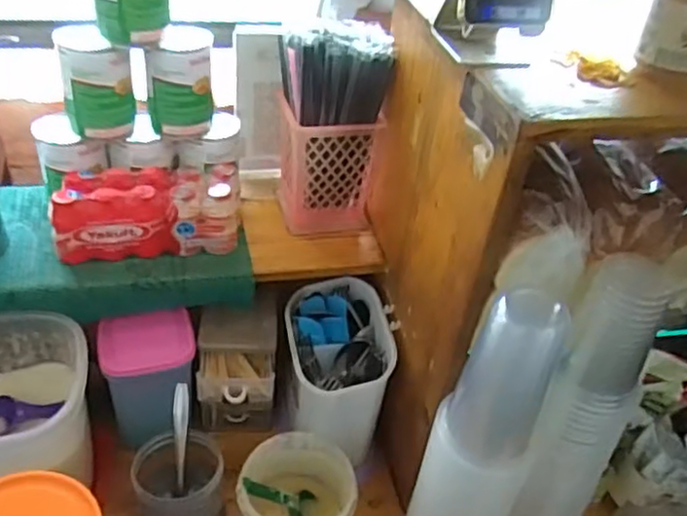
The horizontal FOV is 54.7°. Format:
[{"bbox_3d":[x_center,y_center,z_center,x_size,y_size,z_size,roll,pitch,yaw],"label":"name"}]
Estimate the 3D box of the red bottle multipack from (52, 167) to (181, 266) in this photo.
[{"bbox_3d":[-0.246,-0.049,0.717,0.125,0.071,0.080,-5,42,-15],"label":"red bottle multipack"}]

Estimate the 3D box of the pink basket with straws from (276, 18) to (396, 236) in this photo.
[{"bbox_3d":[-0.016,-0.144,0.758,0.117,0.221,0.101,5,40,-4],"label":"pink basket with straws"}]

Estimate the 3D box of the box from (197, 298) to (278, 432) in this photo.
[{"bbox_3d":[-0.122,0.140,0.785,0.094,0.143,0.116,4,40,-4],"label":"box"}]

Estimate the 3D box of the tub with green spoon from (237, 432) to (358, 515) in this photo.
[{"bbox_3d":[-0.052,0.255,0.693,0.112,0.084,0.123,5,40,-4],"label":"tub with green spoon"}]

